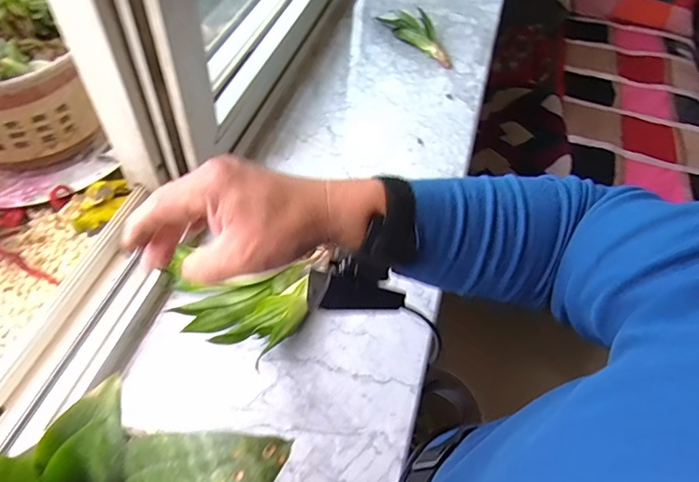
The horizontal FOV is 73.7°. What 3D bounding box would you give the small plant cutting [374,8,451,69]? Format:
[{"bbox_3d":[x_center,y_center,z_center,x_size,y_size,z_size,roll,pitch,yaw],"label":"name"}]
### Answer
[{"bbox_3d":[0.112,-0.327,0.737,0.051,0.032,0.146,-29,61,-23],"label":"small plant cutting"}]

